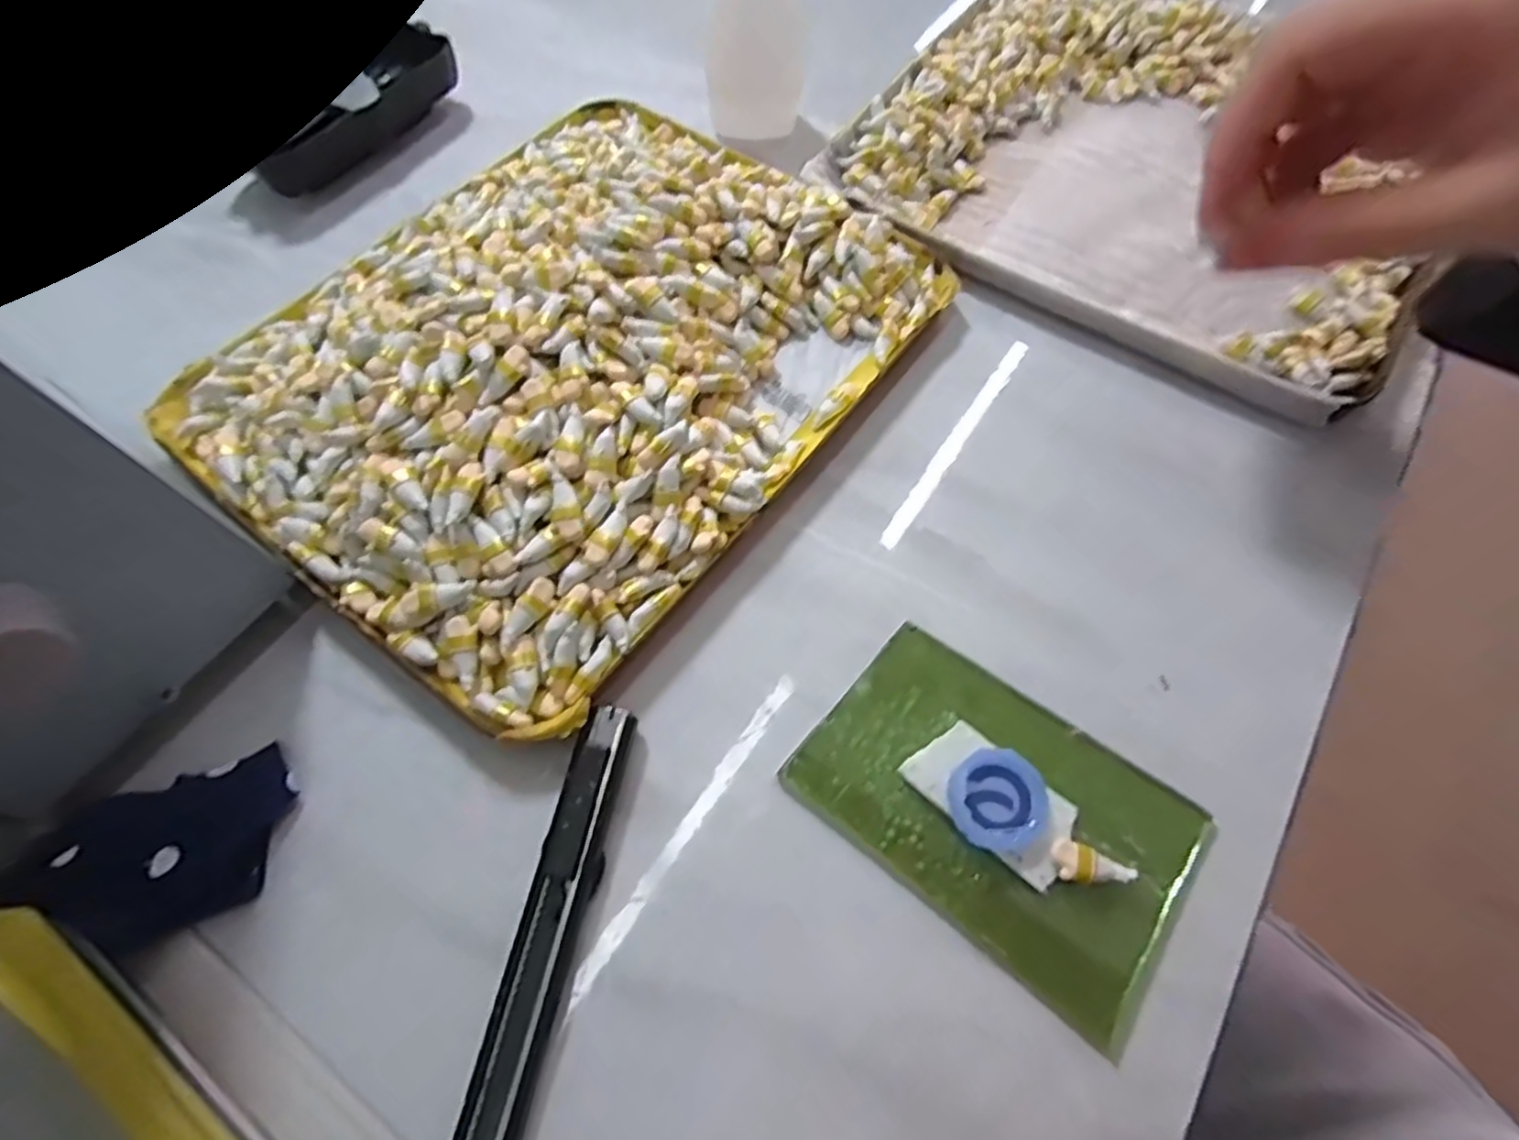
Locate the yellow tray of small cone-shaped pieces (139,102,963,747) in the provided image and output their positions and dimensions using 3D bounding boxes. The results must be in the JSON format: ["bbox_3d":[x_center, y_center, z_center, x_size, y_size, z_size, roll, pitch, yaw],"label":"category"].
[{"bbox_3d":[-0.067,-0.088,0.250,0.191,0.033,0.239,35,69,15],"label":"yellow tray of small cone-shaped pieces"}]

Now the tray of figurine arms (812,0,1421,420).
[{"bbox_3d":[0.175,-0.196,0.316,0.233,0.019,0.231,29,68,13],"label":"tray of figurine arms"}]

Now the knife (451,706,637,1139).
[{"bbox_3d":[-0.056,0.101,0.181,0.017,0.011,0.131,11,65,5],"label":"knife"}]

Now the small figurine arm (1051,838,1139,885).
[{"bbox_3d":[0.089,0.079,0.187,0.022,0.007,0.010,9,65,4],"label":"small figurine arm"}]

